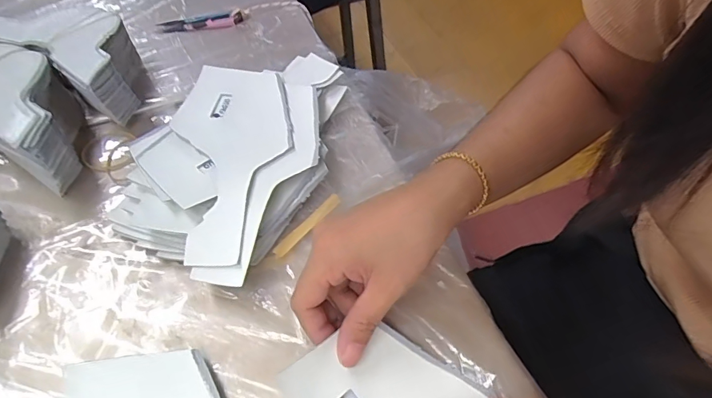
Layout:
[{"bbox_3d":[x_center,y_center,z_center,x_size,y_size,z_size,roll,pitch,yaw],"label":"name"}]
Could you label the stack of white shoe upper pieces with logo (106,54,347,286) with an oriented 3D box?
[{"bbox_3d":[-0.098,-0.051,0.393,0.148,0.035,0.244,19,55,14],"label":"stack of white shoe upper pieces with logo"}]

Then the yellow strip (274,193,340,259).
[{"bbox_3d":[-0.038,0.020,0.359,0.011,0.004,0.071,33,59,23],"label":"yellow strip"}]

